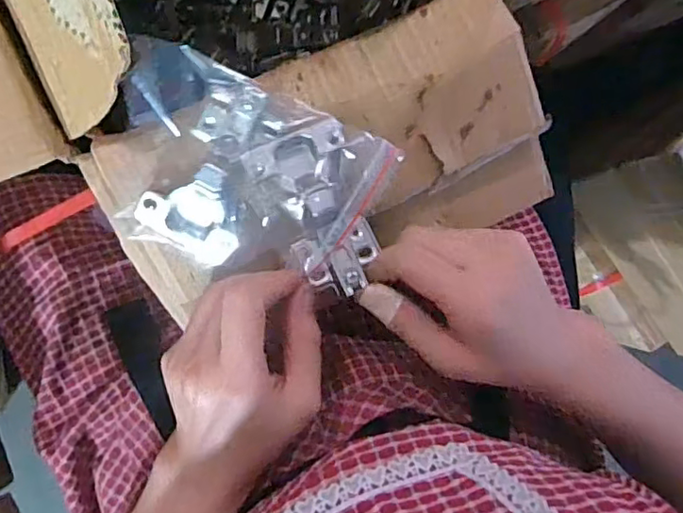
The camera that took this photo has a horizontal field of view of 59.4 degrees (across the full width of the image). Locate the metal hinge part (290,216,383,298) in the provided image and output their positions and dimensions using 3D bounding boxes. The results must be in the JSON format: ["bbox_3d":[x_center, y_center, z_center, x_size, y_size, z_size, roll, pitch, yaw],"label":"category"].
[{"bbox_3d":[0.001,0.000,0.350,0.047,0.021,0.040,-31,93,-7],"label":"metal hinge part"}]

